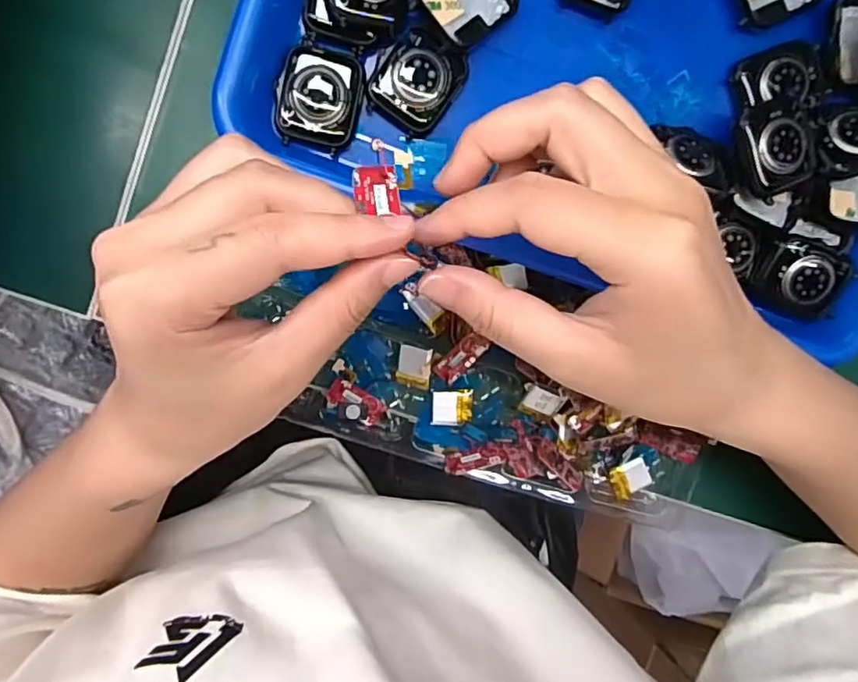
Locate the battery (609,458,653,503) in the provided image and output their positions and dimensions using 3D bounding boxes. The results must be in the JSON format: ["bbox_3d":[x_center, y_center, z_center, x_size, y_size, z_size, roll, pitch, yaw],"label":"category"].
[{"bbox_3d":[0.110,0.075,0.319,0.021,0.004,0.019,-25,97,-4],"label":"battery"}]

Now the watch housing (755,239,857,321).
[{"bbox_3d":[0.188,-0.030,0.296,0.040,0.018,0.033,19,93,-7],"label":"watch housing"}]

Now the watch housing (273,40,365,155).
[{"bbox_3d":[-0.050,-0.111,0.267,0.036,0.008,0.042,12,93,-7],"label":"watch housing"}]

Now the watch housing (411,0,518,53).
[{"bbox_3d":[0.015,-0.155,0.268,0.046,0.009,0.036,-41,98,-1],"label":"watch housing"}]

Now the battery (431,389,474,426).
[{"bbox_3d":[0.013,0.035,0.308,0.021,0.004,0.019,-2,95,-6],"label":"battery"}]

